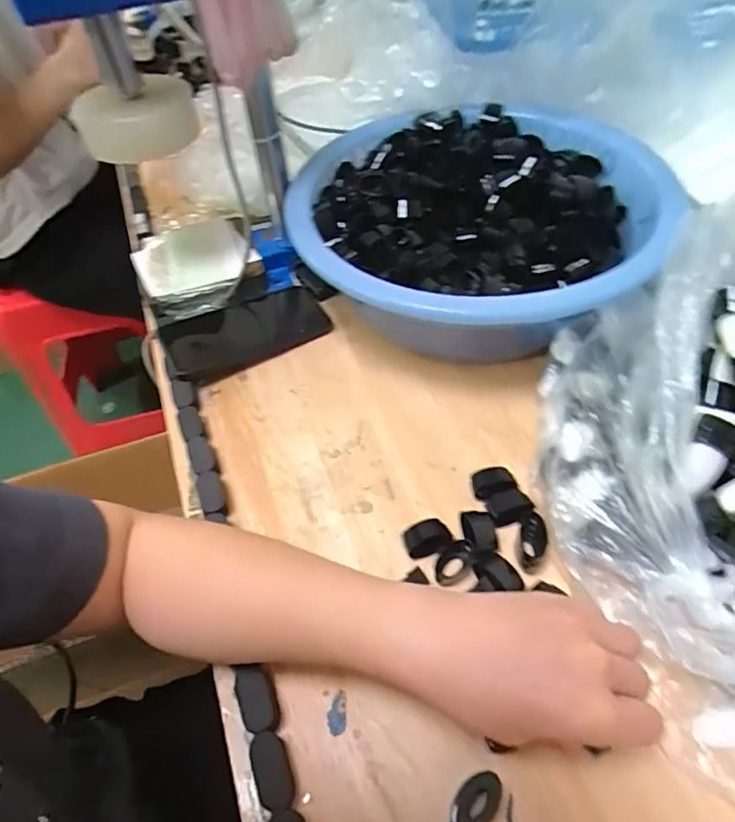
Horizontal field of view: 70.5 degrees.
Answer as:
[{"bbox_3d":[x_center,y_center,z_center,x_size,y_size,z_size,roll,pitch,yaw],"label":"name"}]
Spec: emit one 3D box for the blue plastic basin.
[{"bbox_3d":[0.106,-0.176,0.517,0.324,0.111,0.346,-3,50,3],"label":"blue plastic basin"}]

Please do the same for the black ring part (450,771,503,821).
[{"bbox_3d":[0.056,0.205,0.271,0.032,0.023,0.019,-32,55,-20],"label":"black ring part"}]

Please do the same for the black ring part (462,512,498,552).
[{"bbox_3d":[0.080,0.087,0.371,0.022,0.011,0.030,-8,50,-1],"label":"black ring part"}]

